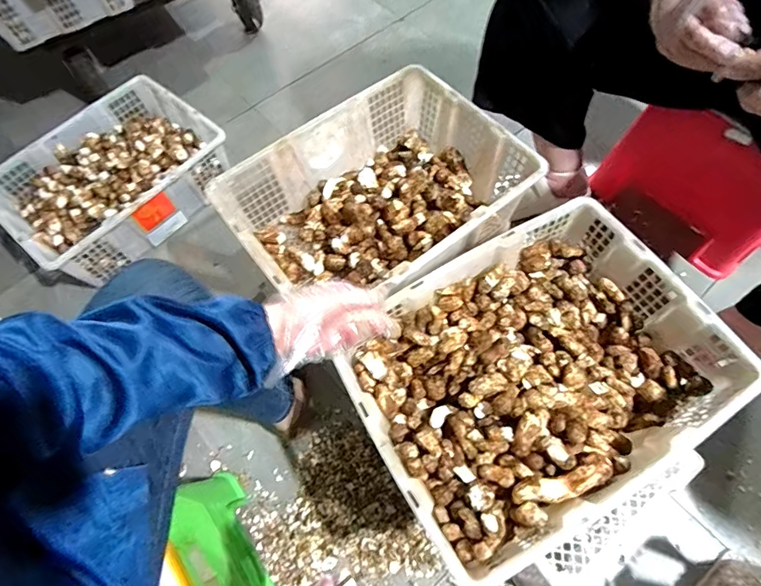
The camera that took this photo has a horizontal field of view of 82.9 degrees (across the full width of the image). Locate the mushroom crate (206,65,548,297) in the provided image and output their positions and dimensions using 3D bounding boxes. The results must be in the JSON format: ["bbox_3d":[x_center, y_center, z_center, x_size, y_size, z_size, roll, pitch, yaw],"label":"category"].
[{"bbox_3d":[-0.004,-0.158,0.781,0.458,0.156,0.343,-35,68,-14],"label":"mushroom crate"}]

